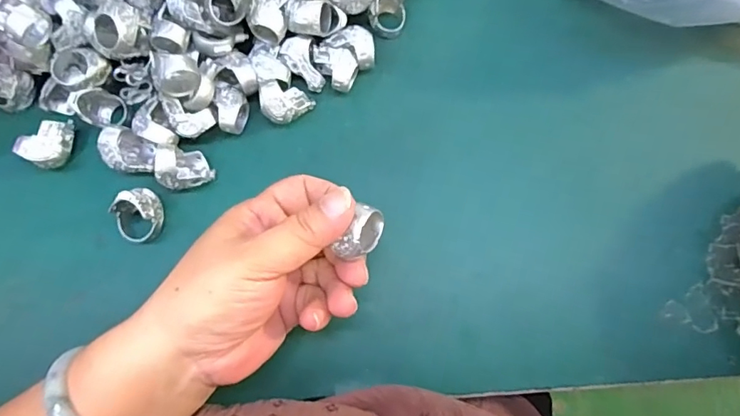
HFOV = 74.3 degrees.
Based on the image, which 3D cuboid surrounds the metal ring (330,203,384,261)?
[{"bbox_3d":[-0.006,0.010,0.243,0.017,0.023,0.026,20,93,25],"label":"metal ring"}]

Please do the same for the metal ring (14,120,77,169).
[{"bbox_3d":[-0.204,-0.042,0.314,0.021,0.023,0.034,32,81,5],"label":"metal ring"}]

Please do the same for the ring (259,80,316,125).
[{"bbox_3d":[-0.055,-0.070,0.321,0.031,0.025,0.023,-24,81,-5],"label":"ring"}]

